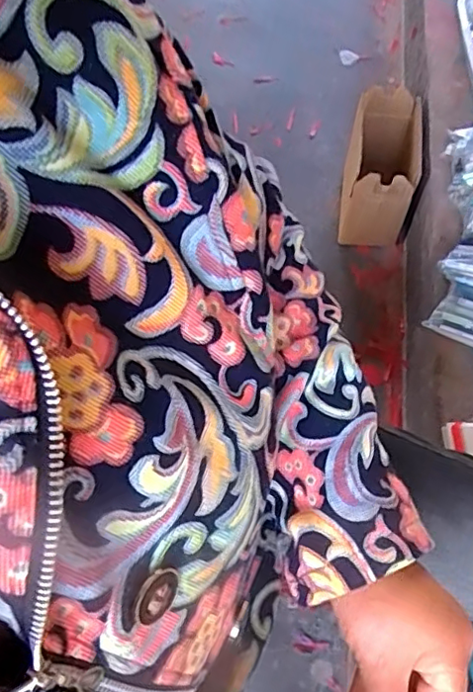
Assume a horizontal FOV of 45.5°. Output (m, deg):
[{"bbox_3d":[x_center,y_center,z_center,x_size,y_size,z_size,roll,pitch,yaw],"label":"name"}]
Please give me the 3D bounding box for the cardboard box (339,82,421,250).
[{"bbox_3d":[0.271,-0.340,1.054,0.125,0.165,0.245,13,65,9],"label":"cardboard box"}]

